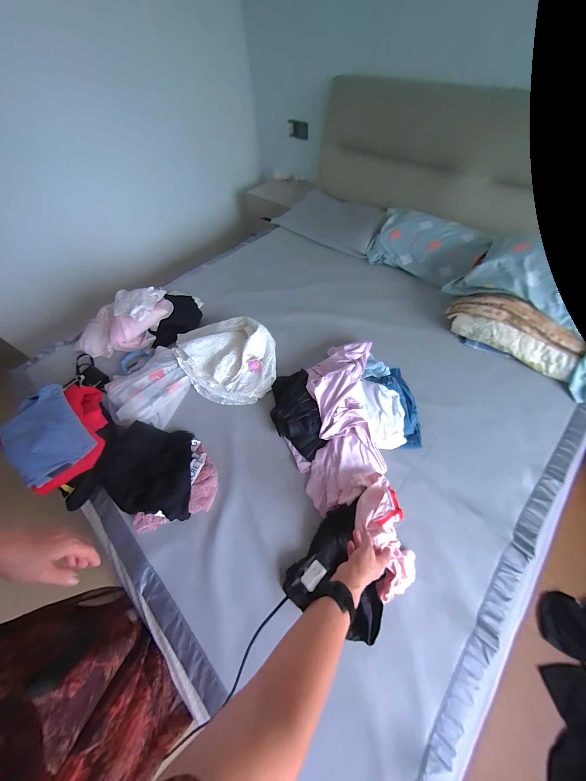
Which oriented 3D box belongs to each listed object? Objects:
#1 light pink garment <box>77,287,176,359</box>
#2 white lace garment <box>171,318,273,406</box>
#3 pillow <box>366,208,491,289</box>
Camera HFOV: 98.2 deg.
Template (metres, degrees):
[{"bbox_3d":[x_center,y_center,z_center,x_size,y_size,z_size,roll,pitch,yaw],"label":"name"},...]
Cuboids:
[{"bbox_3d":[-0.734,-0.303,1.073,0.439,0.150,0.245,-18,59,-8],"label":"light pink garment"},{"bbox_3d":[-0.267,-0.141,0.985,0.452,0.104,0.331,28,64,19],"label":"white lace garment"},{"bbox_3d":[0.654,-0.731,1.267,0.519,0.135,0.374,28,64,19],"label":"pillow"}]

